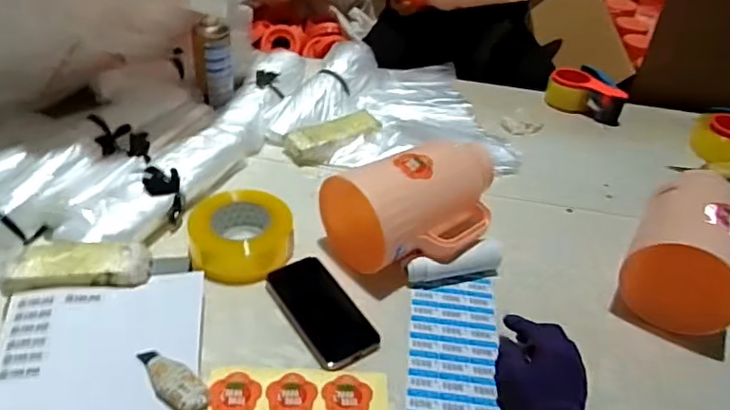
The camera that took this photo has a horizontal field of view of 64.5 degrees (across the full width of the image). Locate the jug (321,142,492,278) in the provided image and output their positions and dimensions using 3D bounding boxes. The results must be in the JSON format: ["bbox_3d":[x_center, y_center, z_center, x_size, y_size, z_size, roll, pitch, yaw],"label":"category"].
[{"bbox_3d":[0.073,-0.004,0.795,0.232,0.122,0.129,-16,43,-24],"label":"jug"}]

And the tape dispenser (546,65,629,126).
[{"bbox_3d":[0.446,-0.222,1.186,0.107,0.075,0.144,-6,40,-13],"label":"tape dispenser"}]

